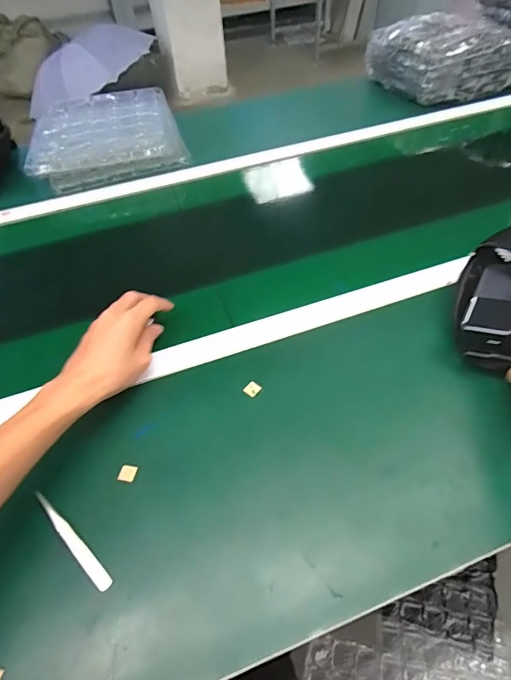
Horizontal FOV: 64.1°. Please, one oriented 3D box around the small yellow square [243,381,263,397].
[{"bbox_3d":[-0.003,0.059,0.485,0.015,0.004,0.019,28,58,25],"label":"small yellow square"}]

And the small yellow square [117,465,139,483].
[{"bbox_3d":[-0.134,0.140,0.427,0.016,0.005,0.018,11,52,13],"label":"small yellow square"}]

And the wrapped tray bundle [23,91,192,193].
[{"bbox_3d":[-0.317,-0.438,0.869,0.298,0.085,0.273,-16,51,-9],"label":"wrapped tray bundle"}]

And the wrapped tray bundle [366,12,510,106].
[{"bbox_3d":[0.474,-0.704,1.005,0.306,0.117,0.251,-14,51,-7],"label":"wrapped tray bundle"}]

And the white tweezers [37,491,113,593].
[{"bbox_3d":[-0.176,0.189,0.387,0.118,0.009,0.013,33,60,27],"label":"white tweezers"}]

